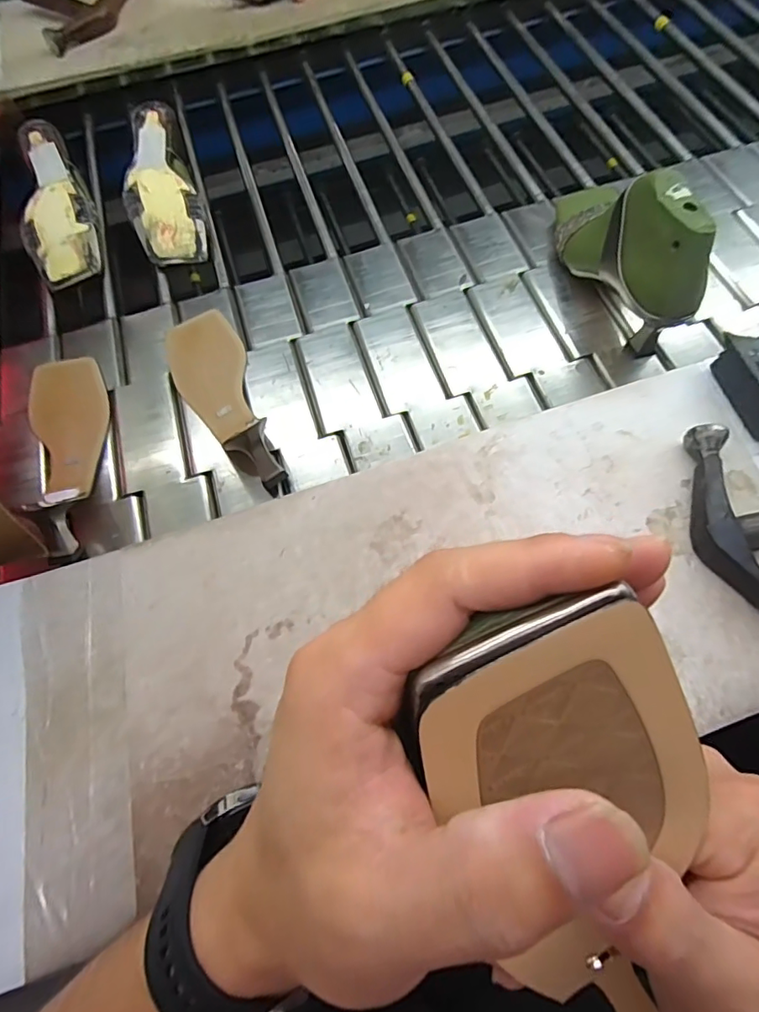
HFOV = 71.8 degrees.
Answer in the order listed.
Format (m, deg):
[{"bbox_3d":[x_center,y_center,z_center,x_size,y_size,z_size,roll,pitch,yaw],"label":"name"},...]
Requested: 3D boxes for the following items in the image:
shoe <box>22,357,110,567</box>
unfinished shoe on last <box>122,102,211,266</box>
[{"bbox_3d":[-0.287,-0.061,0.473,0.071,0.057,0.229,-21,66,-6],"label":"shoe"},{"bbox_3d":[-0.254,-0.374,0.613,0.081,0.058,0.212,-19,66,-5],"label":"unfinished shoe on last"}]

